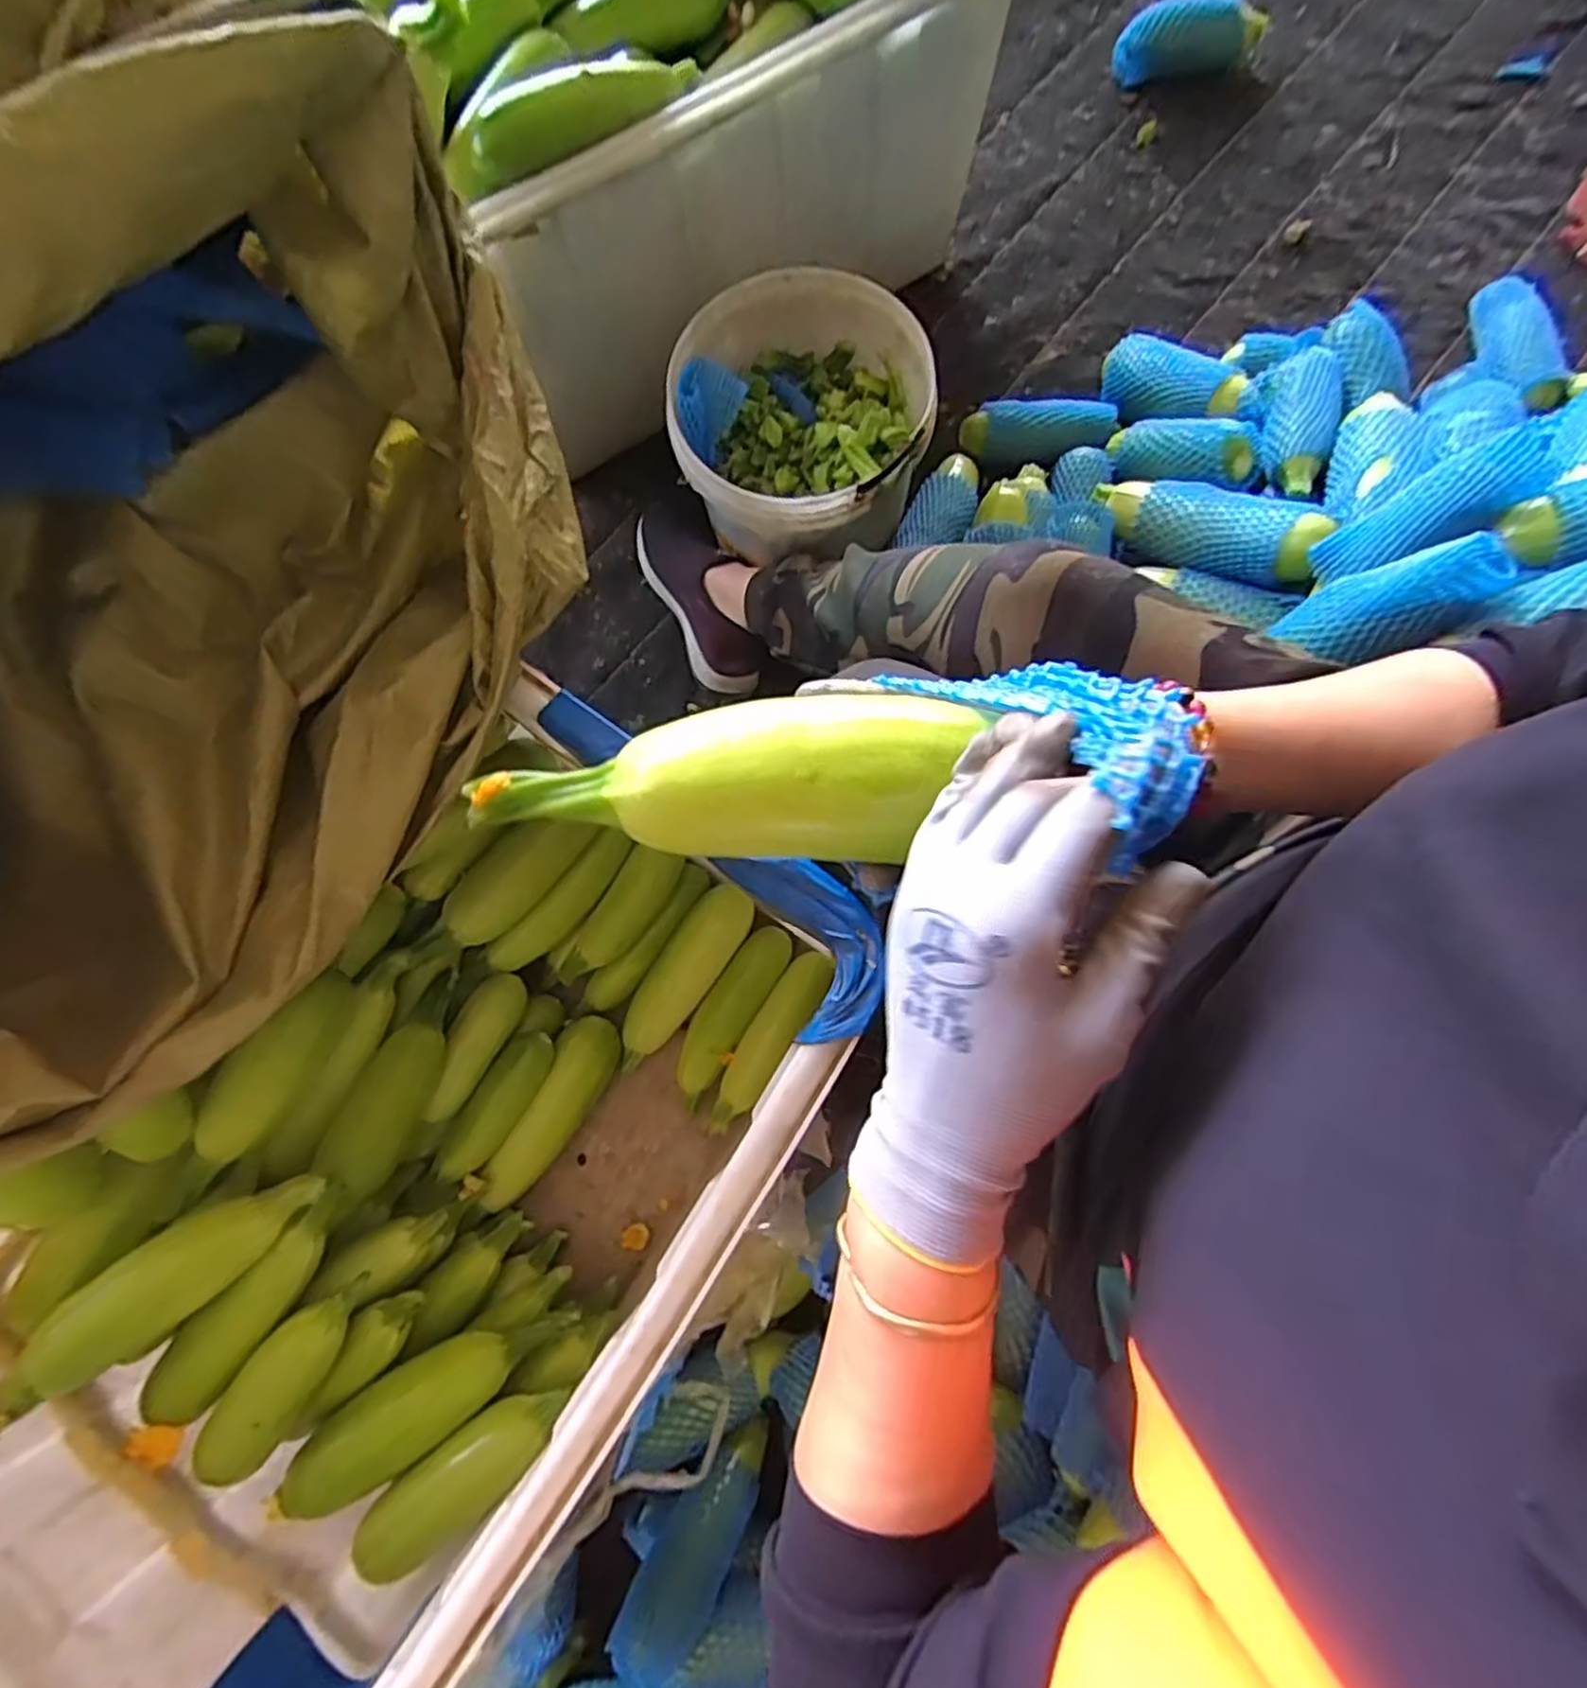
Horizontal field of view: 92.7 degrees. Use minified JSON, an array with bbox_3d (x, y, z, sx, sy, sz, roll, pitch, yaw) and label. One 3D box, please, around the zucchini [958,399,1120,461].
[{"bbox_3d":[0.299,-0.507,0.931,0.183,0.043,0.048,6,79,3],"label":"zucchini"}]

